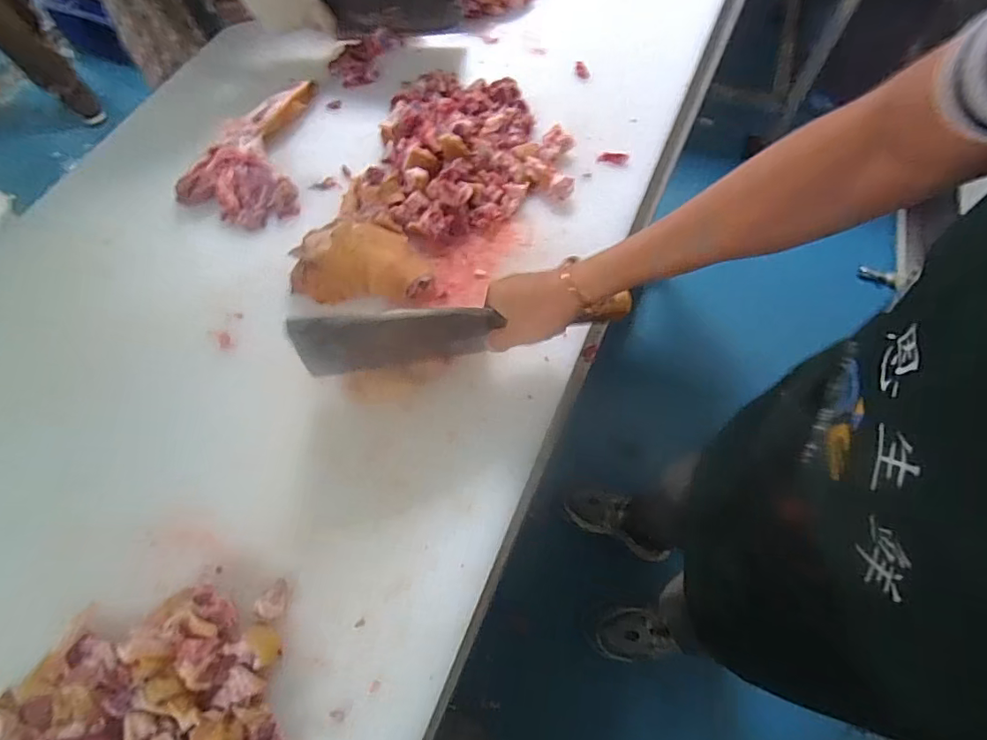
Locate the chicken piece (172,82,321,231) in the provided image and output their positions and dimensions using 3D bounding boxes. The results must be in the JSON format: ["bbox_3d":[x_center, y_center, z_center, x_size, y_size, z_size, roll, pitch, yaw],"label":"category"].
[{"bbox_3d":[-0.346,-0.321,0.730,0.155,0.035,0.266,3,63,-1],"label":"chicken piece"}]

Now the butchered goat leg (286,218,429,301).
[{"bbox_3d":[-0.168,-0.141,0.639,0.167,0.048,0.115,-6,64,-6],"label":"butchered goat leg"}]

